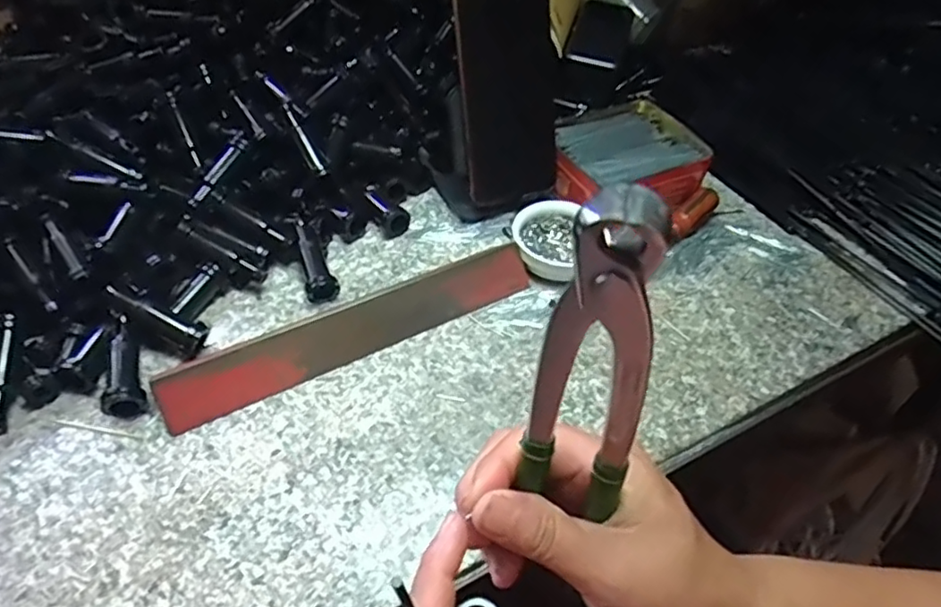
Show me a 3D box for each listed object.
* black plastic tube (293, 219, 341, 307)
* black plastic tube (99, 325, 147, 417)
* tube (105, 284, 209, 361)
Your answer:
[{"bbox_3d":[-0.114,-0.031,0.456,0.022,0.017,0.066,-15,64,-17],"label":"black plastic tube"},{"bbox_3d":[-0.212,0.041,0.384,0.022,0.020,0.054,-12,63,-14],"label":"black plastic tube"},{"bbox_3d":[-0.204,0.011,0.407,0.066,0.022,0.019,30,50,-4],"label":"tube"}]

